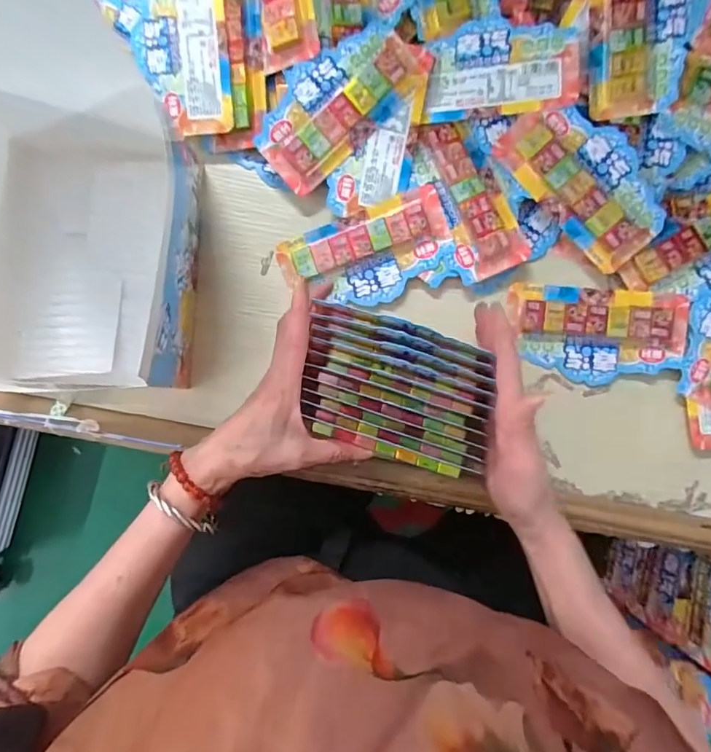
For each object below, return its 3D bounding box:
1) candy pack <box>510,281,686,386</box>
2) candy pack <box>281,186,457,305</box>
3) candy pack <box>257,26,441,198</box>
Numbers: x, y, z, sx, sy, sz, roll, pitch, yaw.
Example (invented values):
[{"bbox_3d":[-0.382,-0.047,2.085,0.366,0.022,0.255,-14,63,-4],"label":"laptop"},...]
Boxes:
[{"bbox_3d":[0.202,-0.035,0.397,0.140,0.019,0.078,4,88,0],"label":"candy pack"},{"bbox_3d":[0.012,-0.102,0.402,0.142,0.015,0.076,-21,88,-1],"label":"candy pack"},{"bbox_3d":[-0.011,-0.226,0.391,0.154,0.014,0.083,-41,88,-1],"label":"candy pack"}]

